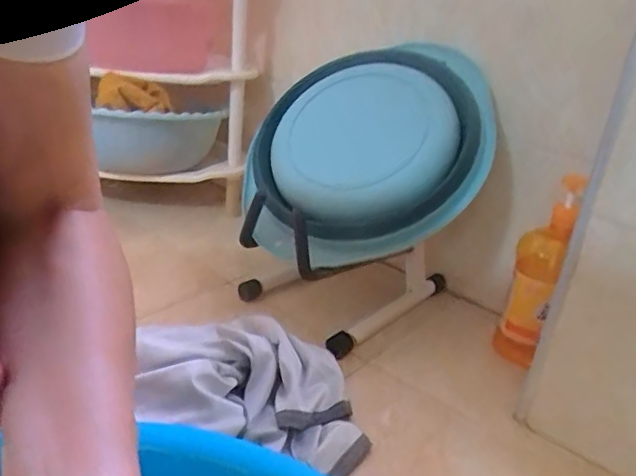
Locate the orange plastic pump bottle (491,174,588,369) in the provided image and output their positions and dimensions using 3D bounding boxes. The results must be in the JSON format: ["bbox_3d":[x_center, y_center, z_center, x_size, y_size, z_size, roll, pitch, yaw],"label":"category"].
[{"bbox_3d":[0.307,0.053,0.797,0.065,0.275,0.076,16,26,20],"label":"orange plastic pump bottle"}]

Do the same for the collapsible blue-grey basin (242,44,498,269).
[{"bbox_3d":[0.068,-0.143,0.828,0.356,0.411,0.112,7,-16,20],"label":"collapsible blue-grey basin"}]

